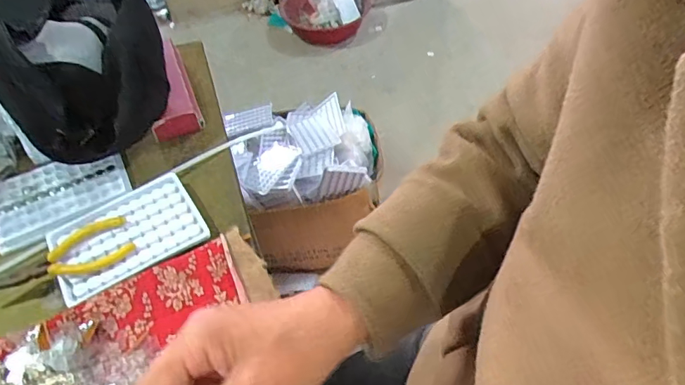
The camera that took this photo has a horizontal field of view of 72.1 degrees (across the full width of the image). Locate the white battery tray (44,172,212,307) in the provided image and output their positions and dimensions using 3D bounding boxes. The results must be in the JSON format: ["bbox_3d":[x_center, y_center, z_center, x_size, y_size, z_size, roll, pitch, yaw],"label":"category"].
[{"bbox_3d":[-0.203,0.038,0.442,0.130,0.006,0.096,-28,53,-19],"label":"white battery tray"}]

